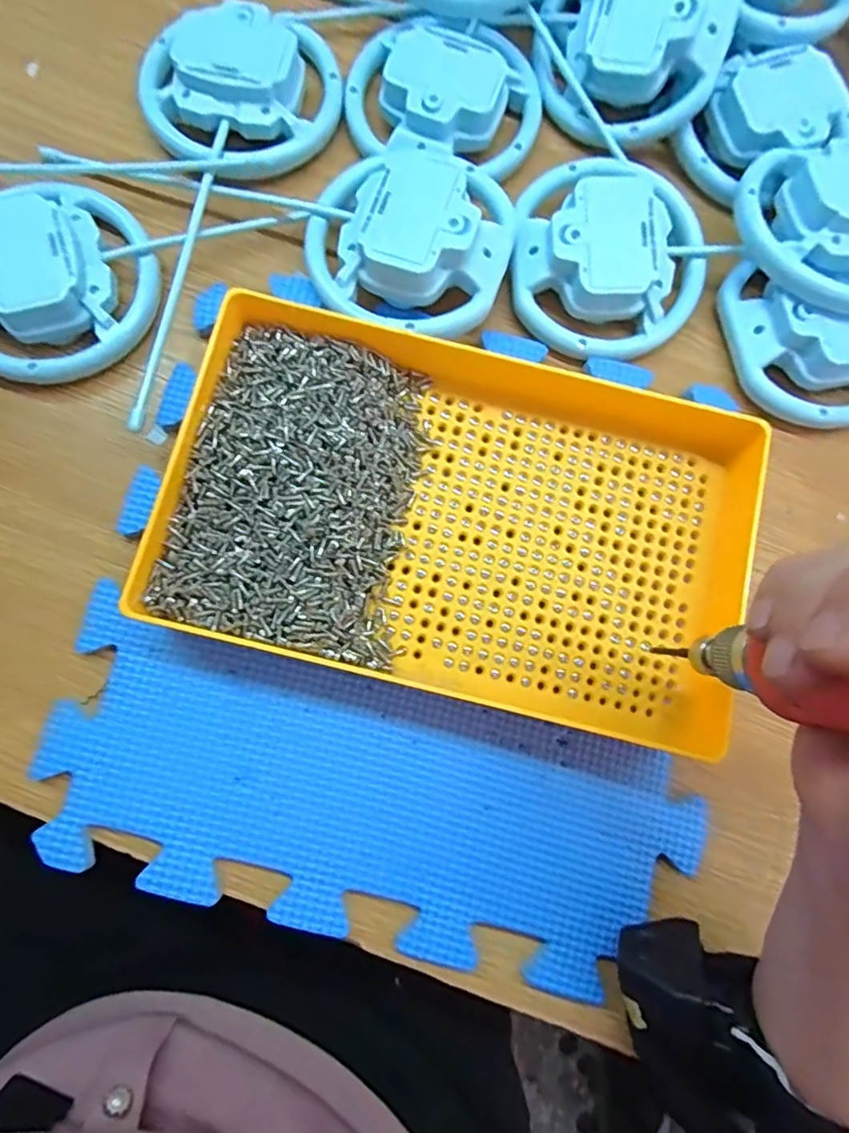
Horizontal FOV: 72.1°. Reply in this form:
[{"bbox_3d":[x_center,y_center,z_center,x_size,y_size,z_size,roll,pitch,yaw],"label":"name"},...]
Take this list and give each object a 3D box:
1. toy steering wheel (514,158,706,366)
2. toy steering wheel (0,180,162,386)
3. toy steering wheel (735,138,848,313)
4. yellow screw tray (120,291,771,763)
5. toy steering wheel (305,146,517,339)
[{"bbox_3d":[0.095,-0.162,0.296,0.096,0.026,0.105,1,80,-3],"label":"toy steering wheel"},{"bbox_3d":[-0.183,-0.140,0.282,0.100,0.029,0.089,-39,81,-9],"label":"toy steering wheel"},{"bbox_3d":[0.206,-0.168,0.287,0.100,0.031,0.088,24,78,4],"label":"toy steering wheel"},{"bbox_3d":[0.024,-0.024,0.260,0.251,0.041,0.159,14,77,2],"label":"yellow screw tray"},{"bbox_3d":[-0.007,-0.162,0.288,0.100,0.035,0.104,0,77,-1],"label":"toy steering wheel"}]

